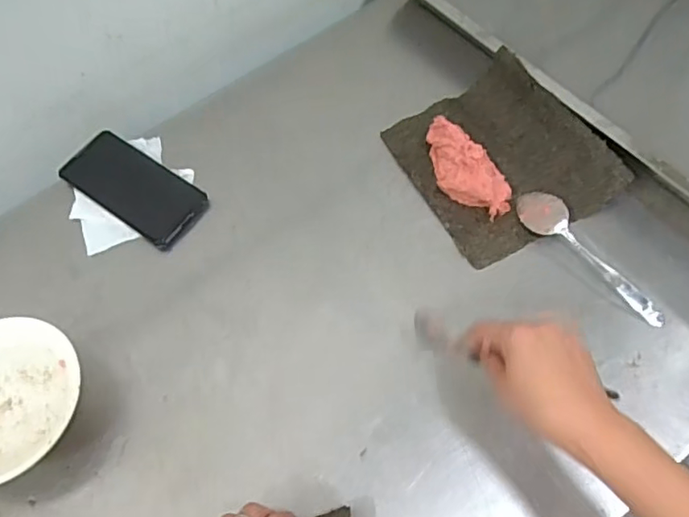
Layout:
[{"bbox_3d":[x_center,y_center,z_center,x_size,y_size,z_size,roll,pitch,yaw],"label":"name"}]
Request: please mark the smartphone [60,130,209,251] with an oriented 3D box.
[{"bbox_3d":[-0.234,-0.080,0.639,0.167,0.016,0.076,32,67,19],"label":"smartphone"}]

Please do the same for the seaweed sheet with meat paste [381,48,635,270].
[{"bbox_3d":[0.163,-0.111,0.605,0.173,0.060,0.196,-24,63,-11],"label":"seaweed sheet with meat paste"}]

